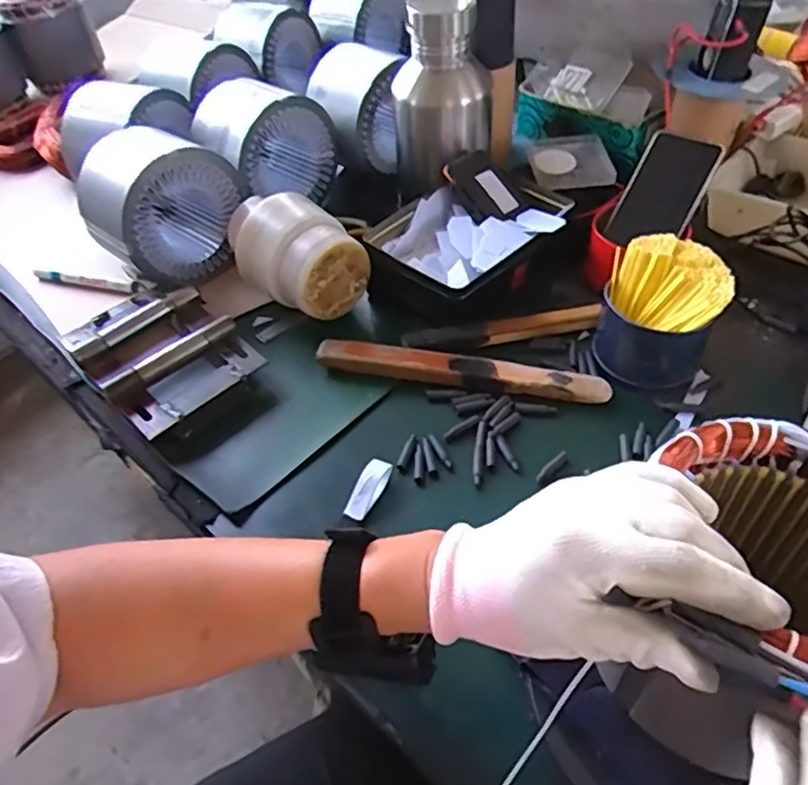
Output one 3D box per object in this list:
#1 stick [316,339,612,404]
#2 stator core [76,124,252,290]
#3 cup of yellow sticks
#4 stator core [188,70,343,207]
[{"bbox_3d":[0.053,-0.023,0.604,0.272,0.028,0.031,7,49,13],"label":"stick"},{"bbox_3d":[-0.277,-0.211,0.731,0.116,0.147,0.159,28,57,28],"label":"stator core"},{"bbox_3d":[0.236,-0.073,0.589,0.101,0.099,0.094,-4,48,4],"label":"cup of yellow sticks"},{"bbox_3d":[-0.174,-0.316,0.801,0.154,0.131,0.108,-37,54,-24],"label":"stator core"}]

